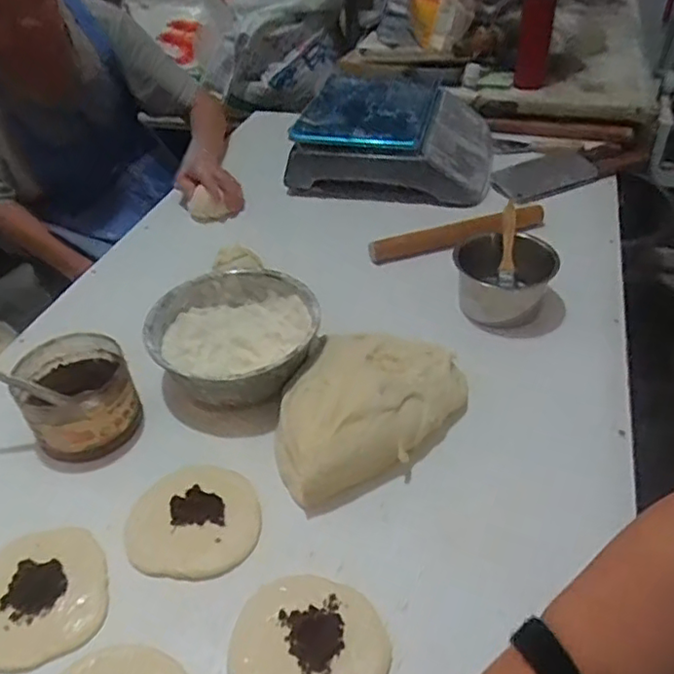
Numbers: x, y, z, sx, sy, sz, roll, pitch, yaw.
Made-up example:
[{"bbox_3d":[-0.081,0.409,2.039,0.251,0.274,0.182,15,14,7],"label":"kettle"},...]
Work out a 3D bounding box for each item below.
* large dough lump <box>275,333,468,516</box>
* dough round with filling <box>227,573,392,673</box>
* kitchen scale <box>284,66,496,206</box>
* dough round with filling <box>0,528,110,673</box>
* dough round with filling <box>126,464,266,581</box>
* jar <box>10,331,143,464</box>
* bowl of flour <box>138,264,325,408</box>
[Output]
[{"bbox_3d":[0.027,0.069,0.686,0.176,0.066,0.253,30,50,33],"label":"large dough lump"},{"bbox_3d":[-0.025,0.259,0.514,0.126,0.015,0.125,-2,40,2],"label":"dough round with filling"},{"bbox_3d":[0.122,-0.390,1.176,0.340,0.122,0.342,8,41,13],"label":"kitchen scale"},{"bbox_3d":[-0.276,0.235,0.554,0.128,0.012,0.118,2,48,-2],"label":"dough round with filling"},{"bbox_3d":[-0.141,0.178,0.610,0.126,0.025,0.117,-2,40,2],"label":"dough round with filling"},{"bbox_3d":[-0.292,0.064,0.699,0.114,0.079,0.129,-20,43,-19],"label":"jar"},{"bbox_3d":[-0.122,0.004,0.760,0.194,0.083,0.192,-2,40,2],"label":"bowl of flour"}]

